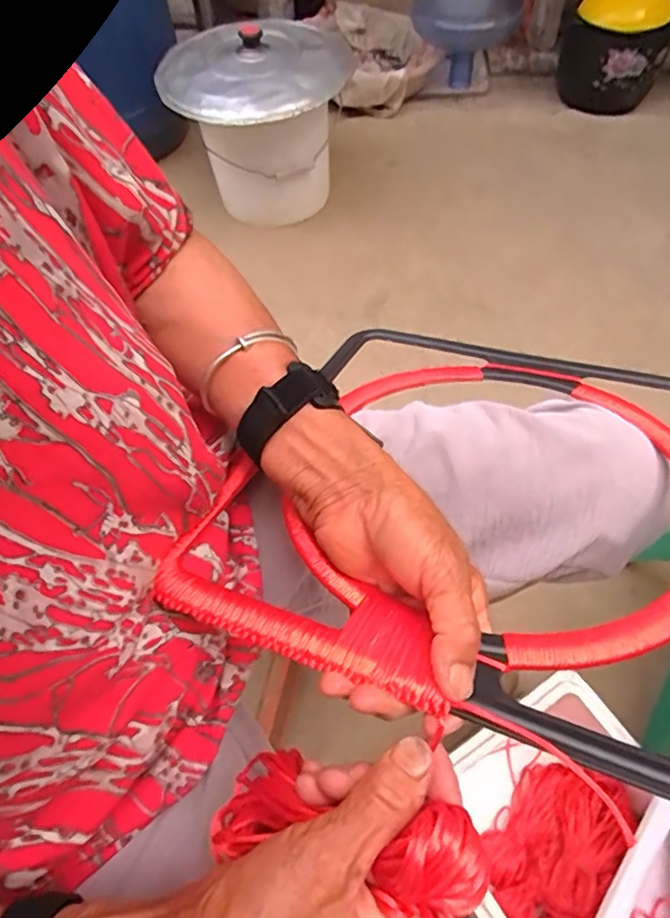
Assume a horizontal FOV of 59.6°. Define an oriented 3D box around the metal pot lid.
[{"bbox_3d":[-0.144,-0.706,1.042,0.352,0.056,0.312,-5,59,1],"label":"metal pot lid"}]

